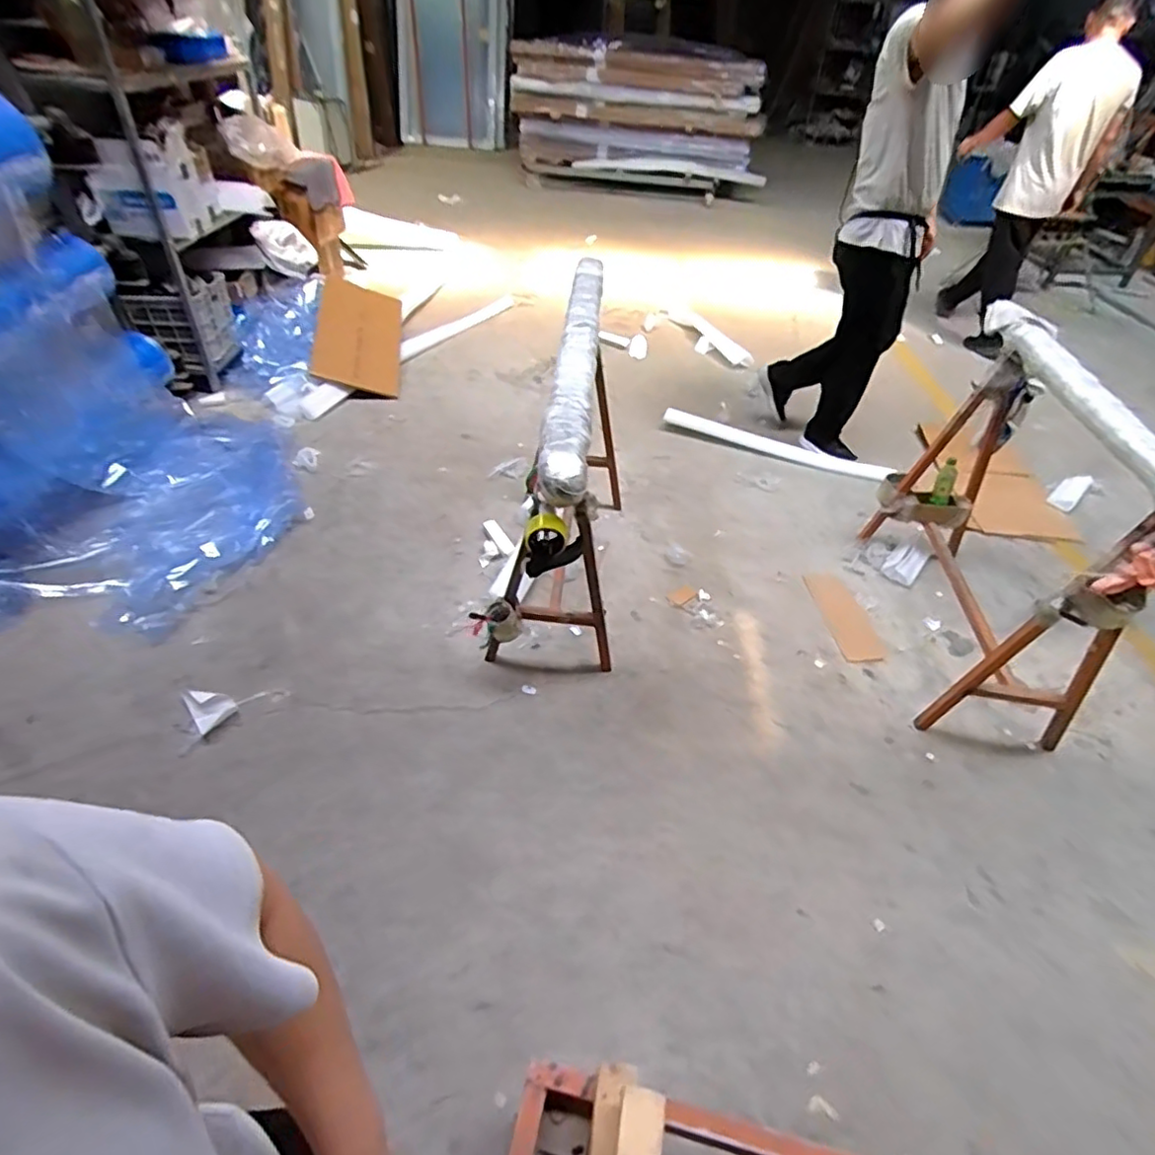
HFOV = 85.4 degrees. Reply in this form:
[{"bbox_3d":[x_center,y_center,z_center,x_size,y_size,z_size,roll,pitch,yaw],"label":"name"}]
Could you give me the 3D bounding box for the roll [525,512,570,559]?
[{"bbox_3d":[-0.072,-0.099,1.440,0.094,0.087,0.064,-2,43,-6],"label":"roll"}]

